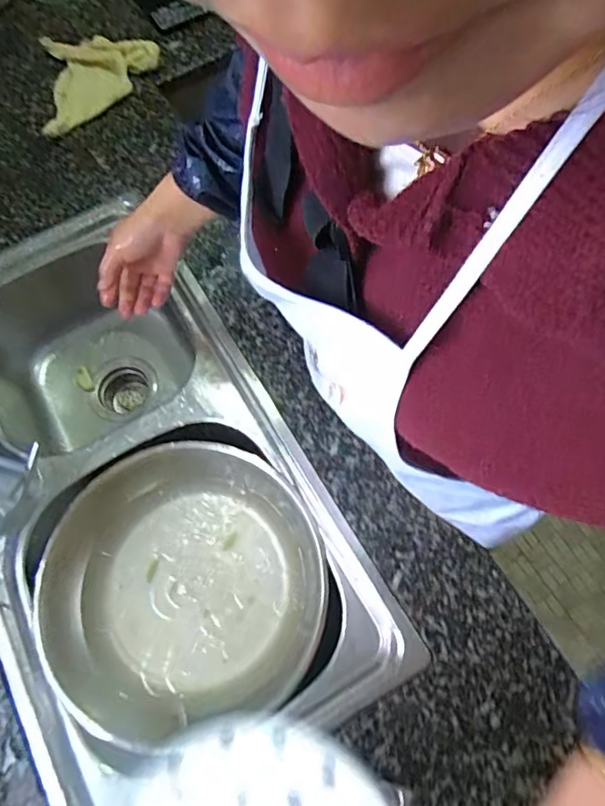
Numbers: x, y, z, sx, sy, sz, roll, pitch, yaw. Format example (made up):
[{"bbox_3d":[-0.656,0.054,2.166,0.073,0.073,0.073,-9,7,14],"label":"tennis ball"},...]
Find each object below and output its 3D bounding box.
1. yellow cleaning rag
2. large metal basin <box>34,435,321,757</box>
[{"bbox_3d":[-0.305,-0.498,0.825,0.174,0.020,0.201,-9,68,-2],"label":"yellow cleaning rag"},{"bbox_3d":[-0.133,0.199,0.614,0.297,0.070,0.297,-1,68,2],"label":"large metal basin"}]

